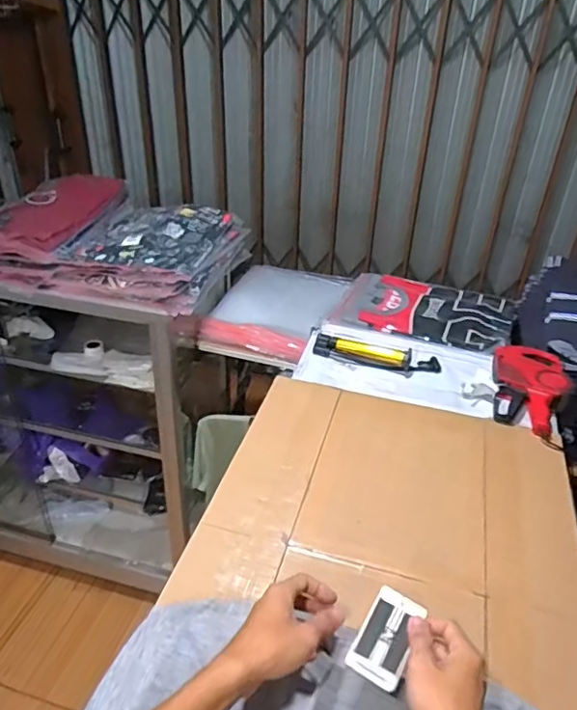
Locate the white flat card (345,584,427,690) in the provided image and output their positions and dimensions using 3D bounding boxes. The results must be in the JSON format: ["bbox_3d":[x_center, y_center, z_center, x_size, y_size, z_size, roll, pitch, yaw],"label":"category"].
[{"bbox_3d":[0.099,0.281,0.555,0.052,0.009,0.086,18,54,28],"label":"white flat card"}]

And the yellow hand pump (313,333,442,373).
[{"bbox_3d":[0.175,-0.001,1.103,0.245,0.029,0.053,10,35,12],"label":"yellow hand pump"}]

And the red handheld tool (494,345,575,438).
[{"bbox_3d":[0.438,0.056,1.011,0.127,0.053,0.215,13,35,17],"label":"red handheld tool"}]

